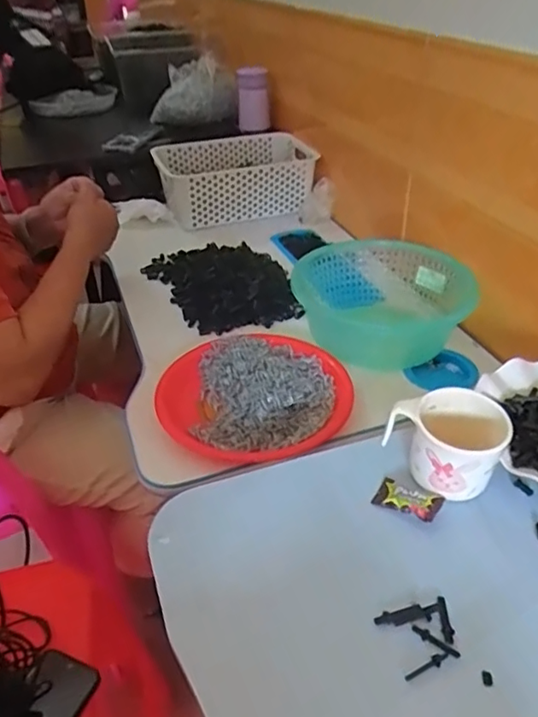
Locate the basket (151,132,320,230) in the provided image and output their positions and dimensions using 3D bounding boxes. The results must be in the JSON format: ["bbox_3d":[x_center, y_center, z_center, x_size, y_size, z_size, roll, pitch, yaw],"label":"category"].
[{"bbox_3d":[-0.065,-0.361,1.159,0.287,0.104,0.211,-16,39,-17],"label":"basket"}]

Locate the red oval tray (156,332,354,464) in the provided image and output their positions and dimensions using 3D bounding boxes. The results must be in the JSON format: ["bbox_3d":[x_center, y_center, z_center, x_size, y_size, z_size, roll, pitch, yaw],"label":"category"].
[{"bbox_3d":[-0.017,0.041,0.695,0.233,0.034,0.217,26,45,33],"label":"red oval tray"}]

